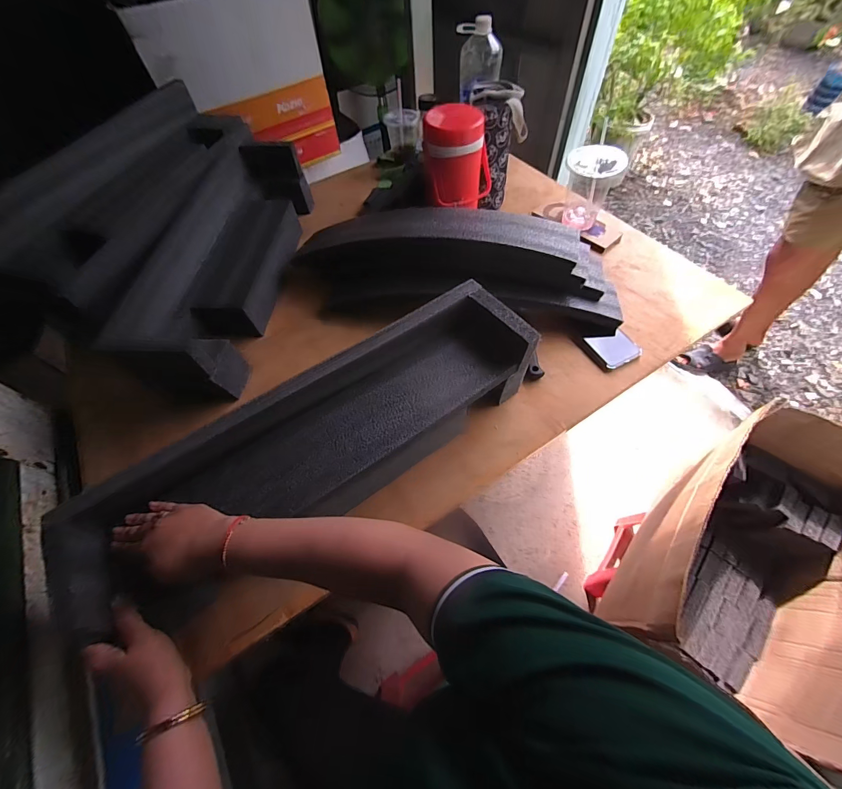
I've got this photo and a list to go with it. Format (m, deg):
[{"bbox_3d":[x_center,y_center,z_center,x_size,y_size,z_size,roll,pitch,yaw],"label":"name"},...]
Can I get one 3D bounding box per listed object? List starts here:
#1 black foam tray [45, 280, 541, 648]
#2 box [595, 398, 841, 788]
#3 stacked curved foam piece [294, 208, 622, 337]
[{"bbox_3d":[-0.125,0.067,0.516,0.623,0.140,0.177,-29,61,-14],"label":"black foam tray"},{"bbox_3d":[0.641,0.314,0.683,0.310,0.293,0.521,37,69,23],"label":"box"},{"bbox_3d":[0.064,-0.259,0.728,0.626,0.157,0.178,6,60,8],"label":"stacked curved foam piece"}]

